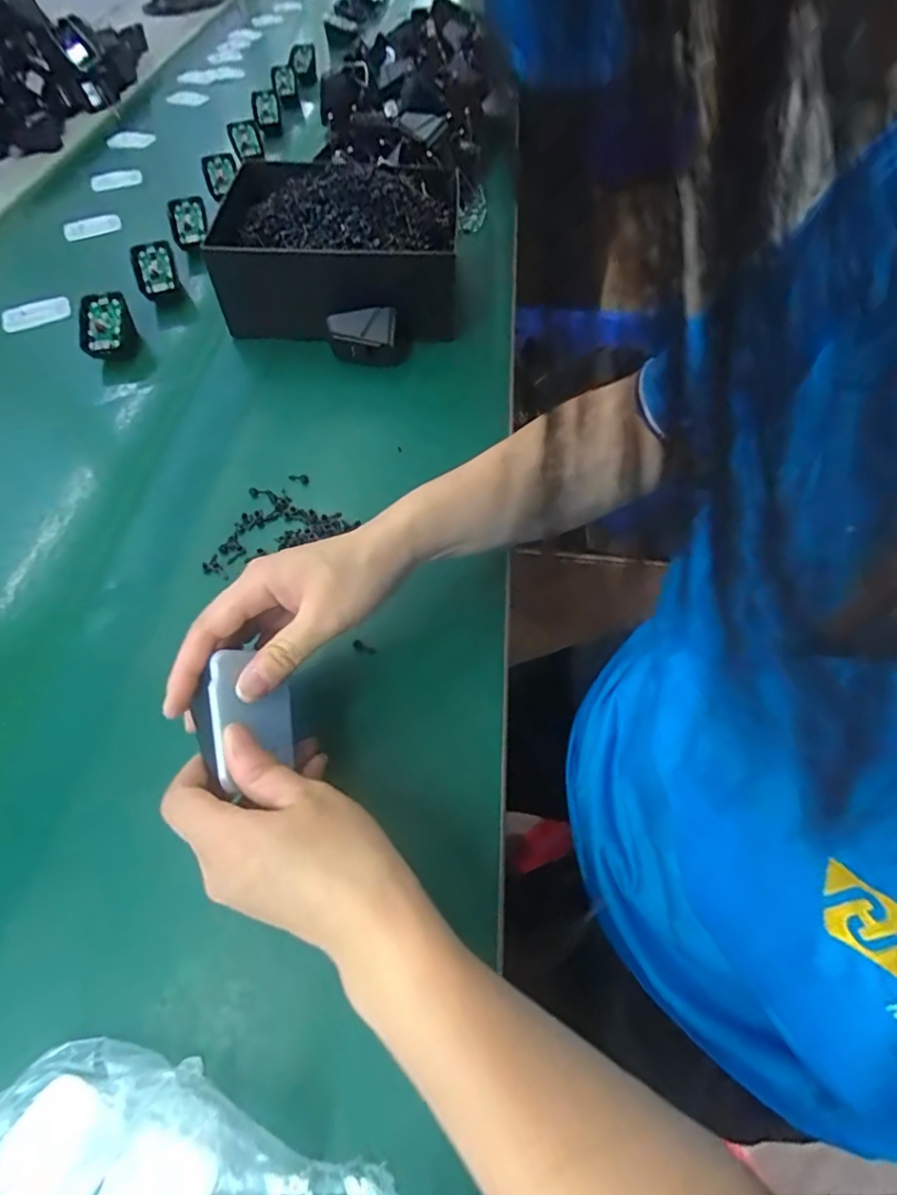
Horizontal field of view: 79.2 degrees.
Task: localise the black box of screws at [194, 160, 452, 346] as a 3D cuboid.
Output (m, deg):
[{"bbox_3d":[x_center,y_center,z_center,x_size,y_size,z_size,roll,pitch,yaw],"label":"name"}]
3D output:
[{"bbox_3d":[-0.105,-0.362,0.567,0.234,0.102,0.191,0,58,3],"label":"black box of screws"}]

